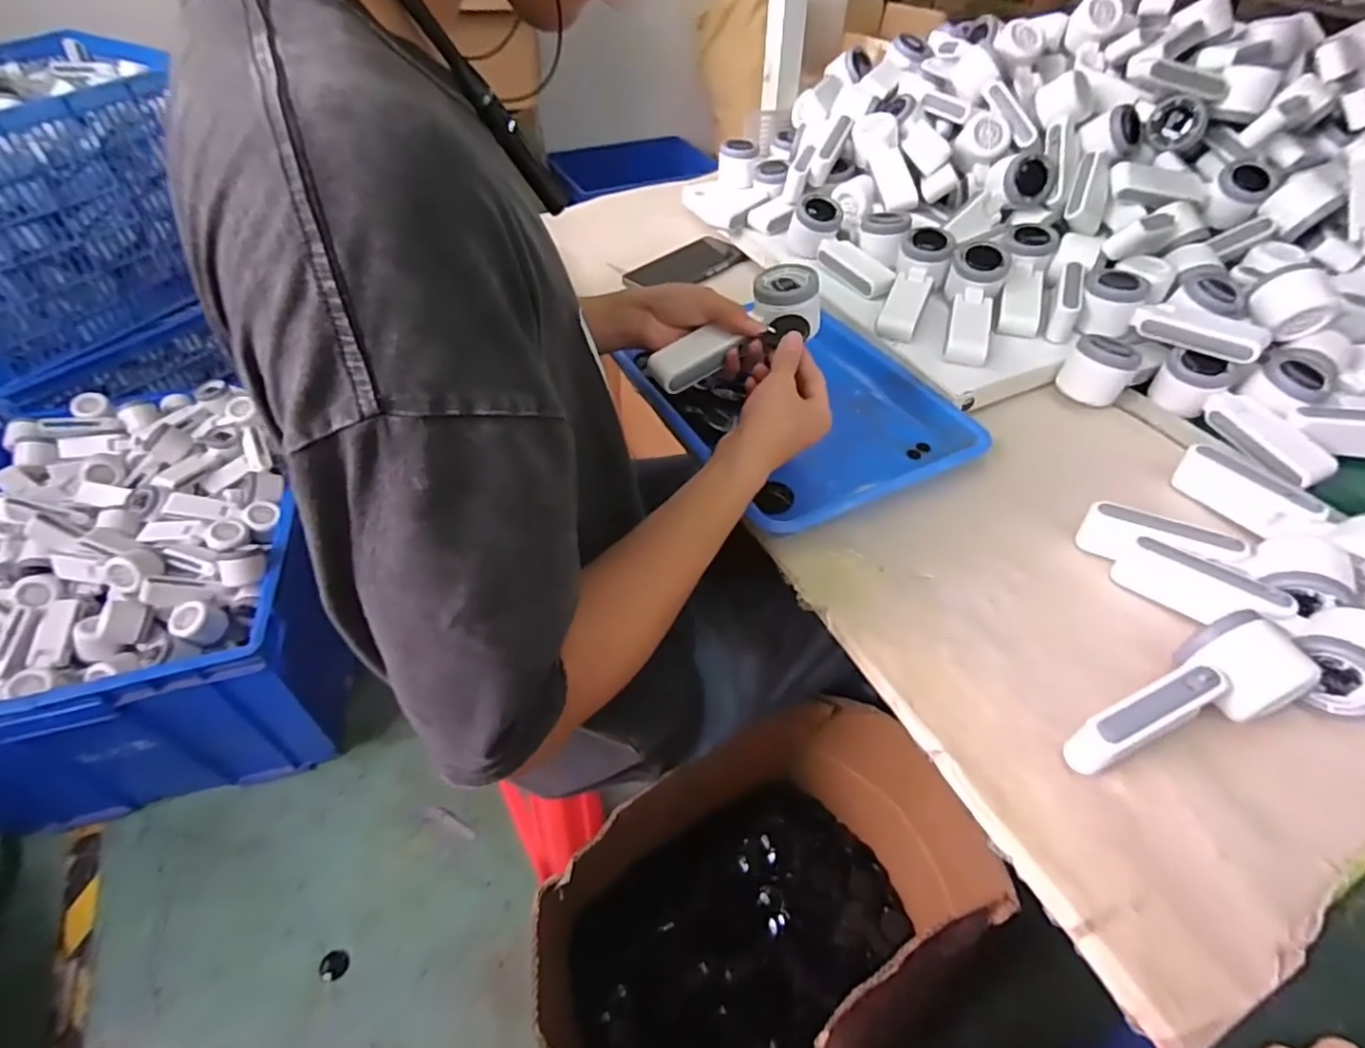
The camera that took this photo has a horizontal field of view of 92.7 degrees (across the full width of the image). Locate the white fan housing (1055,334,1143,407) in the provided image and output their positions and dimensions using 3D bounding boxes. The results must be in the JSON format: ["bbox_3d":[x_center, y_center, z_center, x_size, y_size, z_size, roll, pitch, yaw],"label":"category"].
[{"bbox_3d":[0.415,-0.151,0.650,0.059,0.062,0.053,35,56,28],"label":"white fan housing"}]

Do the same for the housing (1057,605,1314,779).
[{"bbox_3d":[0.321,0.116,0.408,0.161,0.054,0.067,-24,51,-21],"label":"housing"}]

